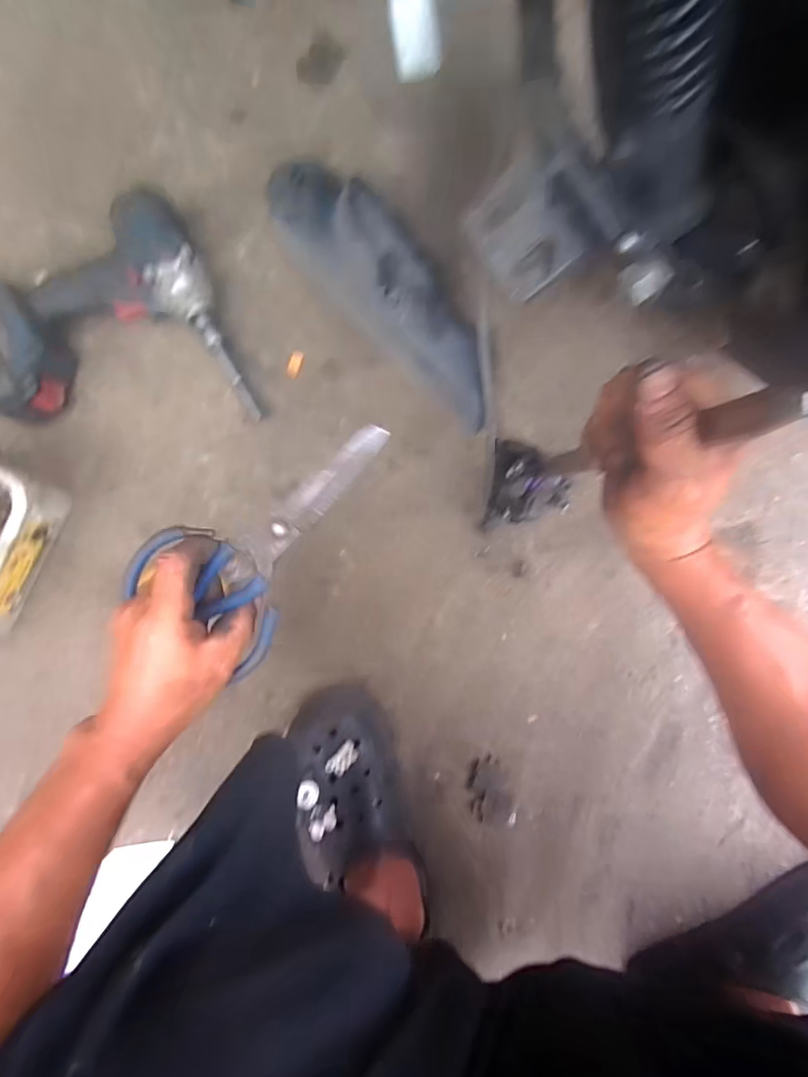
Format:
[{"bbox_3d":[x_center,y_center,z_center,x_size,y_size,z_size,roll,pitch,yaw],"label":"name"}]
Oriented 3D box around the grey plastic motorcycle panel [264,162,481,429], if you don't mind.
[{"bbox_3d":[-0.019,-0.238,0.486,0.084,0.053,0.303,-37,89,2],"label":"grey plastic motorcycle panel"}]

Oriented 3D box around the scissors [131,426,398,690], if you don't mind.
[{"bbox_3d":[-0.083,0.002,0.328,0.195,0.027,0.107,-39,88,12],"label":"scissors"}]

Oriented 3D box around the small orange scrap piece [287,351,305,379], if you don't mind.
[{"bbox_3d":[-0.110,-0.177,0.513,0.012,0.007,0.027,24,105,2],"label":"small orange scrap piece"}]

